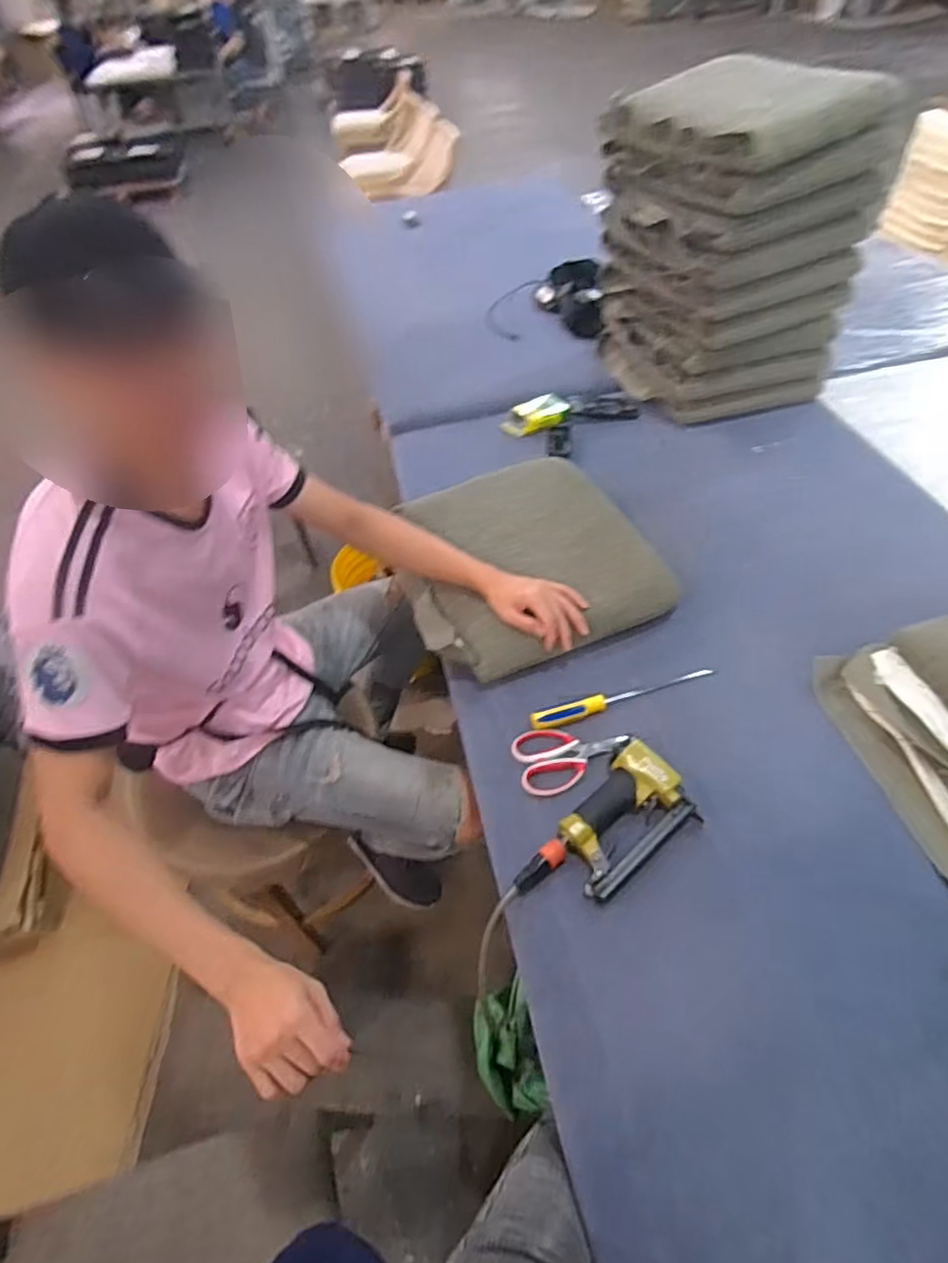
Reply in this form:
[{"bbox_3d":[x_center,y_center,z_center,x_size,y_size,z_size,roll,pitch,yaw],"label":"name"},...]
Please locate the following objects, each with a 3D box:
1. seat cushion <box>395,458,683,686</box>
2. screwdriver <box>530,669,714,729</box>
[{"bbox_3d":[0.081,-0.135,1.143,0.430,0.073,0.452,-21,52,-13],"label":"seat cushion"},{"bbox_3d":[0.228,0.099,0.952,0.294,0.031,0.033,-15,51,-8],"label":"screwdriver"}]

